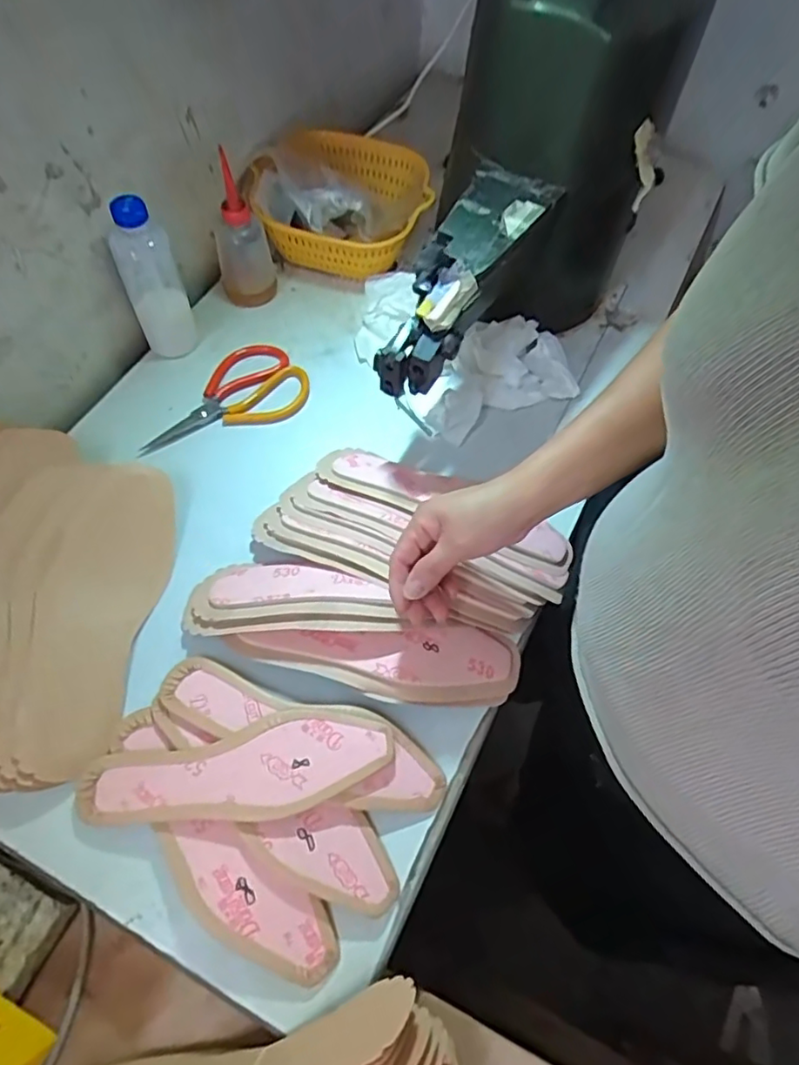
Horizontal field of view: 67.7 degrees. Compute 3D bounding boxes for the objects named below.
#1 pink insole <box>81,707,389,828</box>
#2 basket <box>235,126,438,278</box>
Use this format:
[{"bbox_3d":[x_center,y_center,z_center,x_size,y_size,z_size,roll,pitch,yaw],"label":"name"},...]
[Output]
[{"bbox_3d":[-0.128,0.190,0.470,0.239,0.018,0.073,-12,61,-5],"label":"pink insole"},{"bbox_3d":[-0.071,-0.409,0.751,0.215,0.084,0.198,11,63,3],"label":"basket"}]

